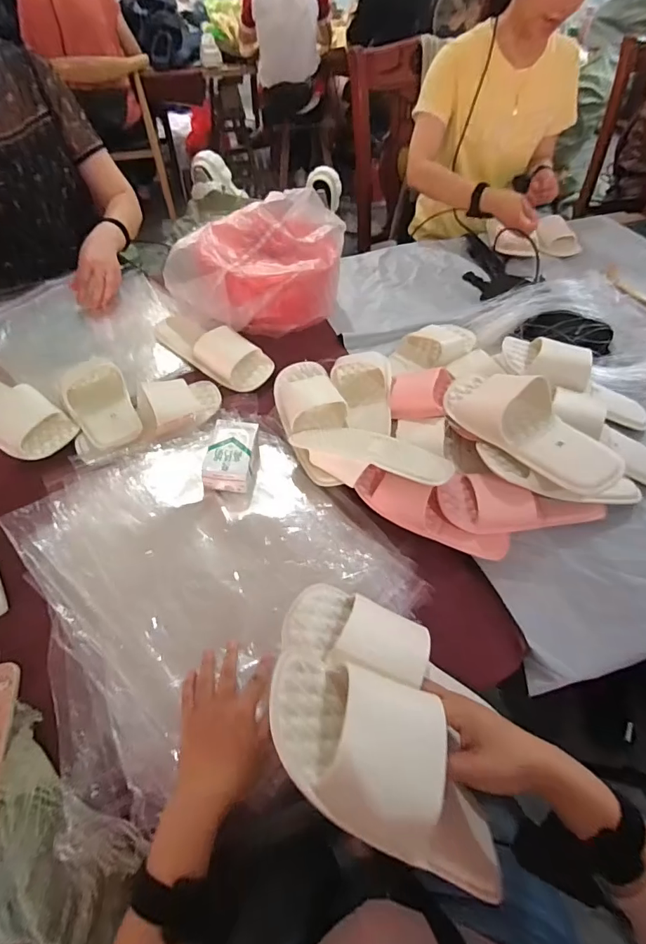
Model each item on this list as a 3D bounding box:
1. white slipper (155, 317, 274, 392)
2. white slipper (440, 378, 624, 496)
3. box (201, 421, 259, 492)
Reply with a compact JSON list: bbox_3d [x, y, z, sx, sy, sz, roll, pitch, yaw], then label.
[{"bbox_3d":[-0.206,-0.231,0.823,0.250,0.049,0.101,27,57,18],"label":"white slipper"},{"bbox_3d":[0.286,-0.069,0.633,0.113,0.070,0.267,-36,62,-25],"label":"white slipper"},{"bbox_3d":[-0.136,-0.024,0.663,0.065,0.036,0.108,4,53,2],"label":"box"}]

